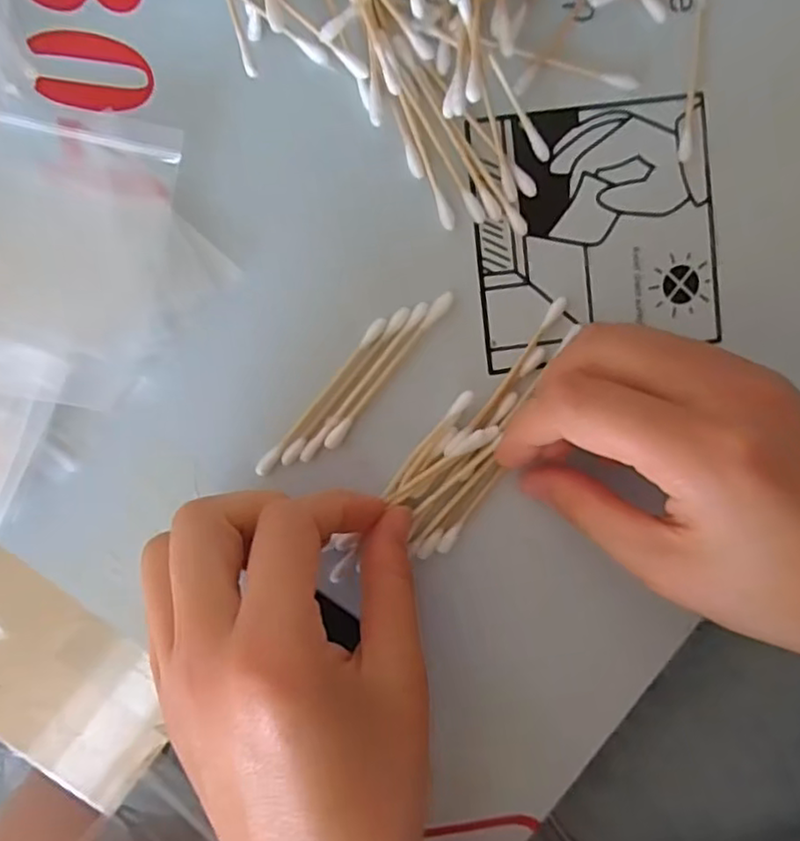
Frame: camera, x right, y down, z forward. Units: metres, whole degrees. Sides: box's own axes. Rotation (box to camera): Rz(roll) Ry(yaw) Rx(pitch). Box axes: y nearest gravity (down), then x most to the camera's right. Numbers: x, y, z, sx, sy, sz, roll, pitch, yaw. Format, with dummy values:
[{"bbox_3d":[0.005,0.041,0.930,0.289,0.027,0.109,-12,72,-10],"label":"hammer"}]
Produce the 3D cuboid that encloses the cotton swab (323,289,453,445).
[{"bbox_3d":[-0.004,-0.018,0.238,0.005,0.004,0.070,39,91,-6],"label":"cotton swab"}]

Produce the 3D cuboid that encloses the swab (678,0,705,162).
[{"bbox_3d":[0.108,-0.129,0.240,0.005,0.004,0.066,4,94,-5],"label":"swab"}]

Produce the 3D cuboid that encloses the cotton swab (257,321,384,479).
[{"bbox_3d":[-0.028,-0.008,0.238,0.005,0.004,0.071,39,91,-6],"label":"cotton swab"}]

